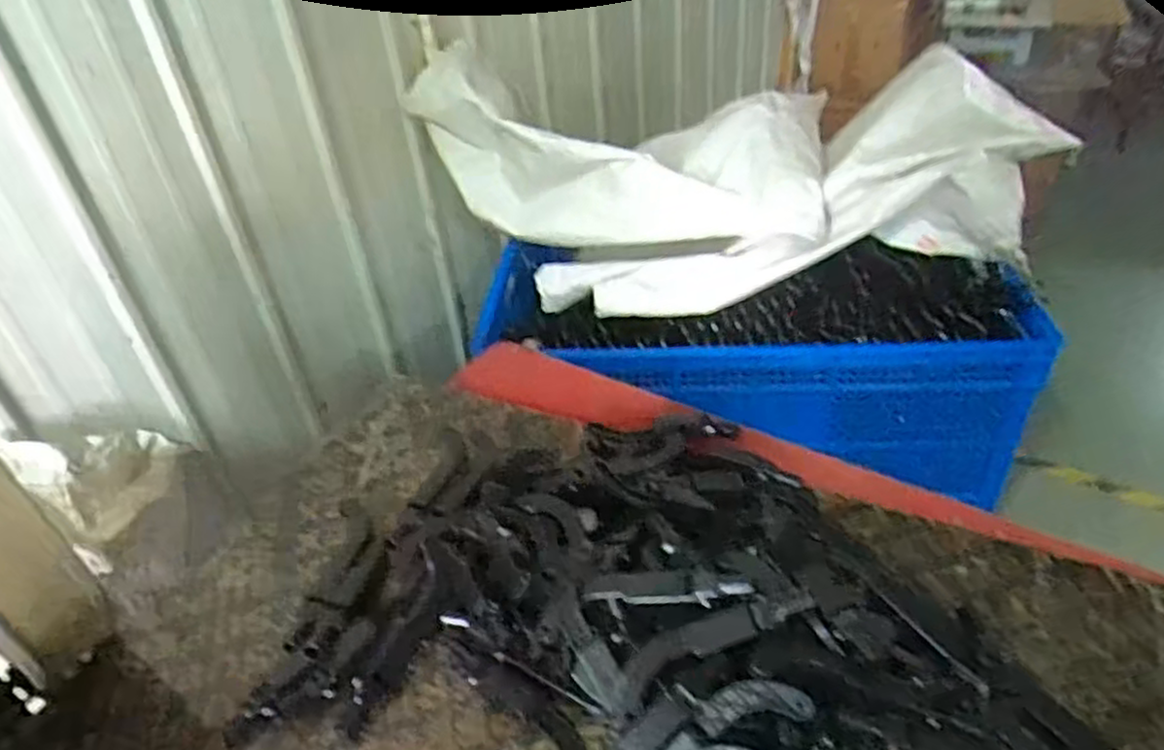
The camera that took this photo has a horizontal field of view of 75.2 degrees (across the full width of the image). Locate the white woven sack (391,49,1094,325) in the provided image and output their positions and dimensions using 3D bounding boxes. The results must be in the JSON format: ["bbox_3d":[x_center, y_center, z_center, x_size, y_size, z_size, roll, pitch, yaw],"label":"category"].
[{"bbox_3d":[0.203,-0.340,1.359,1.018,0.358,0.334,1,39,8],"label":"white woven sack"}]

